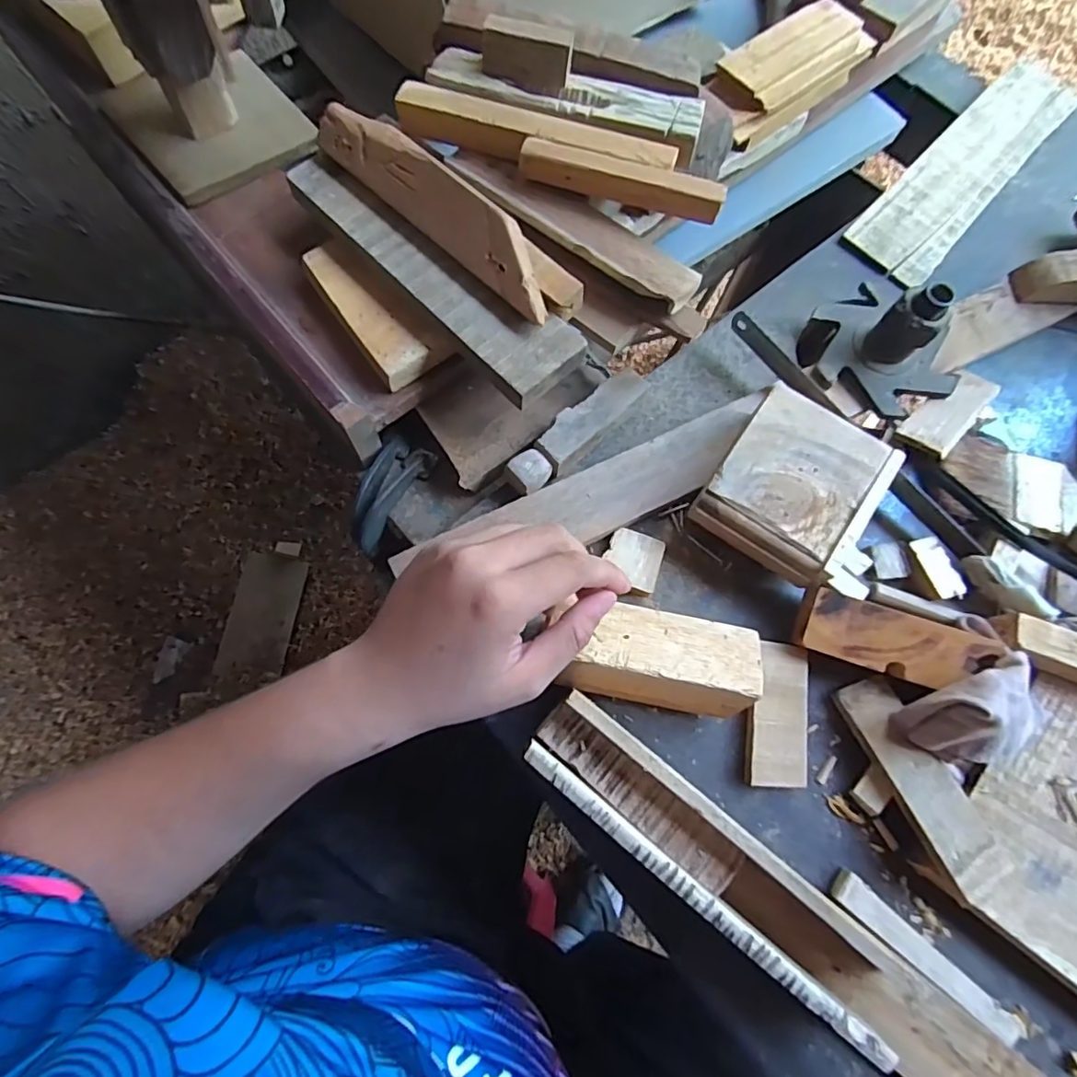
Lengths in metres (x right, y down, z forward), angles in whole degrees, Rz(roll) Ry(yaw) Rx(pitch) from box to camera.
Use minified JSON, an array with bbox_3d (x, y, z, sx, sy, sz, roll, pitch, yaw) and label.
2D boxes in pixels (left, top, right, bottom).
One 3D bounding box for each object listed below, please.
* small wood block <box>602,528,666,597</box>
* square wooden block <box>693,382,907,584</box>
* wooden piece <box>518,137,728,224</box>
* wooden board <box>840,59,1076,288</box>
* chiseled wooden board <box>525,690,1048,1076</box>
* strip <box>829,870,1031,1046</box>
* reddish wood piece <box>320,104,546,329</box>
[{"bbox_3d":[0.063,0.015,0.367,0.036,0.009,0.039,21,76,2],"label":"small wood block"},{"bbox_3d":[0.163,-0.032,0.358,0.092,0.038,0.107,36,77,5],"label":"square wooden block"},{"bbox_3d":[0.050,-0.220,0.341,0.124,0.018,0.017,19,76,1],"label":"wooden piece"},{"bbox_3d":[0.385,-0.335,0.495,0.073,0.009,0.310,43,78,7],"label":"wooden board"},{"bbox_3d":[0.129,0.201,0.292,0.327,0.052,0.052,37,75,11],"label":"chiseled wooden board"},{"bbox_3d":[0.217,0.235,0.307,0.117,0.008,0.017,42,78,6],"label":"strip"},{"bbox_3d":[-0.064,-0.209,0.346,0.195,0.041,0.018,41,35,12],"label":"reddish wood piece"}]

